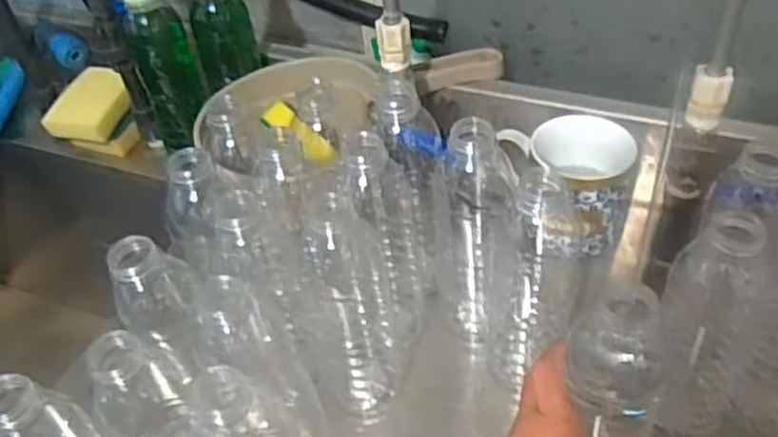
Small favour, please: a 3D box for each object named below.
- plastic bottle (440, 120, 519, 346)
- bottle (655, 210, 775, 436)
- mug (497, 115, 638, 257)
[{"bbox_3d":[0.070,0.016,0.583,0.058,0.216,0.066,-2,45,4],"label":"plastic bottle"},{"bbox_3d":[0.211,0.079,0.501,0.056,0.208,0.058,21,51,25],"label":"bottle"},{"bbox_3d":[0.161,-0.029,0.668,0.110,0.090,0.077,-4,45,3],"label":"mug"}]

